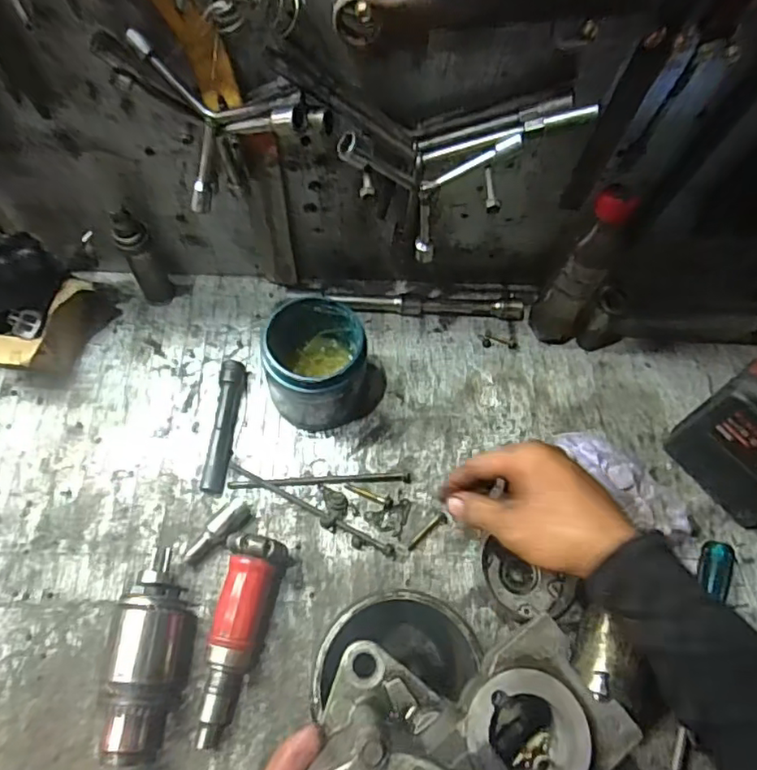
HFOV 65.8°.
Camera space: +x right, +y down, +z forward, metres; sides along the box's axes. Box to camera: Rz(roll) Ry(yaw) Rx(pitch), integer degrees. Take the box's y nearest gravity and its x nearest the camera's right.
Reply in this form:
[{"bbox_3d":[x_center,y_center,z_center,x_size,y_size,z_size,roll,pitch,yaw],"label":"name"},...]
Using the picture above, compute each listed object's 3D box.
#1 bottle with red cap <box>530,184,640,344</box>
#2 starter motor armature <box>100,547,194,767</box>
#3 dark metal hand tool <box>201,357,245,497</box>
[{"bbox_3d":[0.198,-0.110,0.568,0.046,0.195,0.061,31,65,11],"label":"bottle with red cap"},{"bbox_3d":[-0.178,0.206,0.456,0.056,0.047,0.149,-3,63,-6],"label":"starter motor armature"},{"bbox_3d":[-0.148,0.037,0.557,0.020,0.022,0.131,4,63,-3],"label":"dark metal hand tool"}]

